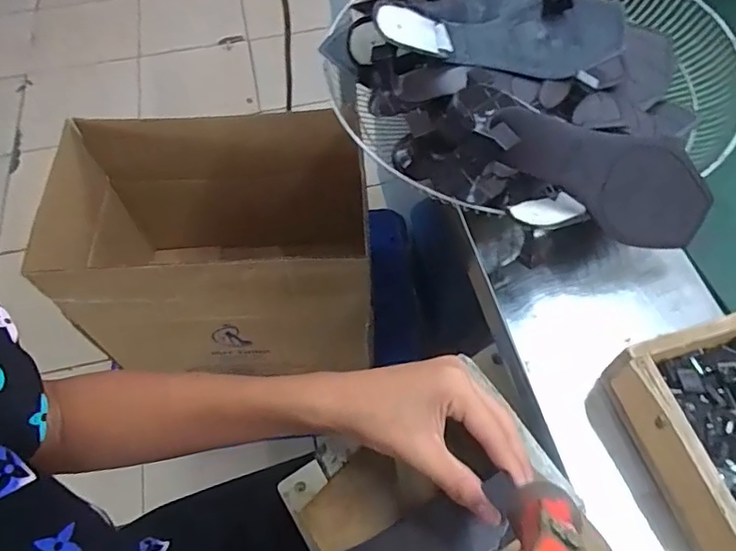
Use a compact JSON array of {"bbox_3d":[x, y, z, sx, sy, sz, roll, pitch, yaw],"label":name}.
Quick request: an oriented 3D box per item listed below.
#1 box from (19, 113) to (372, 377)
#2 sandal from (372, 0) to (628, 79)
[{"bbox_3d":[-0.260,-0.047,0.951,0.509,0.347,0.311,-2,59,1],"label":"box"},{"bbox_3d":[0.130,-0.242,0.531,0.240,0.099,0.097,-1,59,1],"label":"sandal"}]

